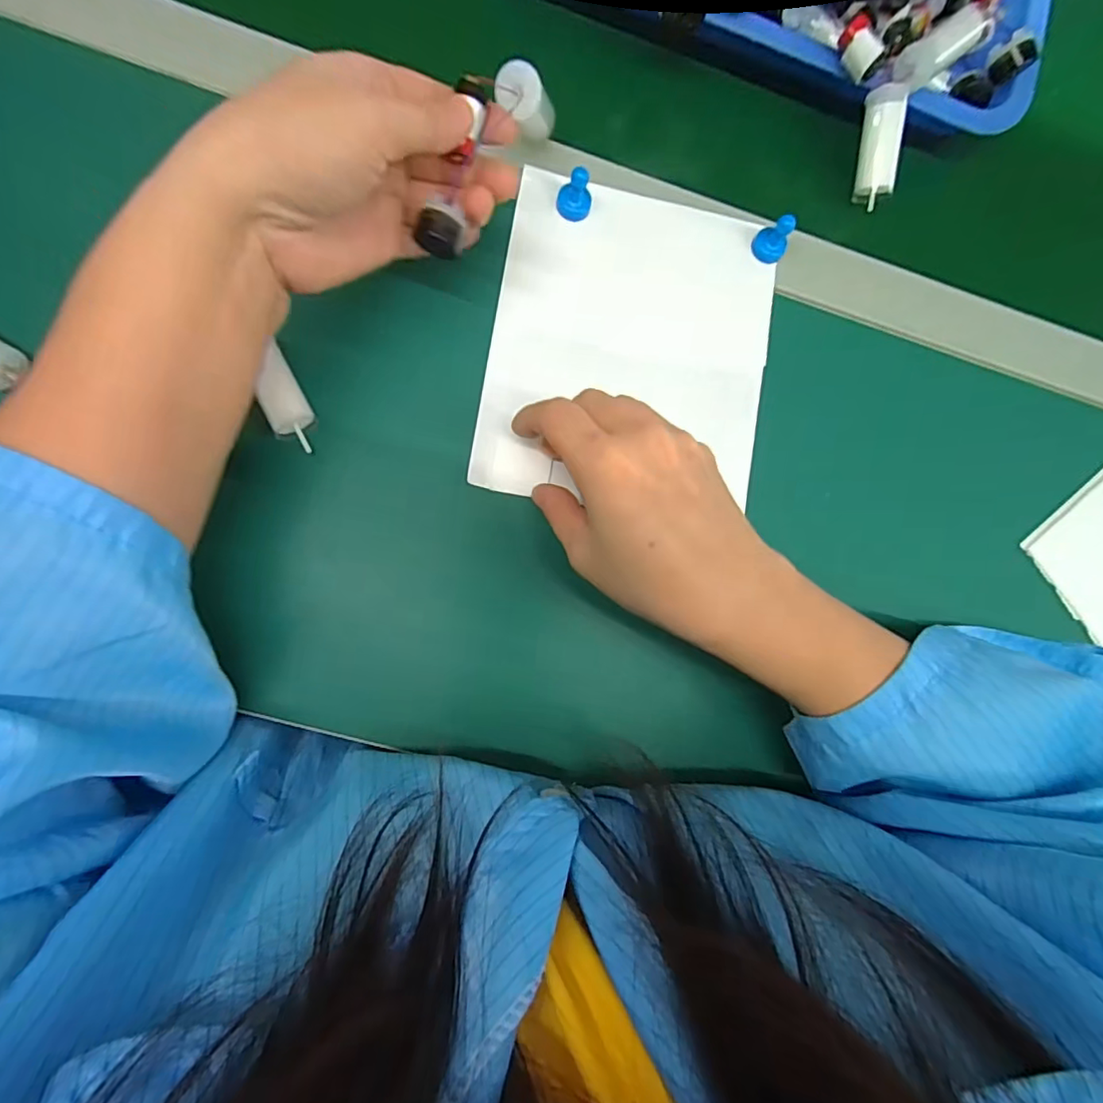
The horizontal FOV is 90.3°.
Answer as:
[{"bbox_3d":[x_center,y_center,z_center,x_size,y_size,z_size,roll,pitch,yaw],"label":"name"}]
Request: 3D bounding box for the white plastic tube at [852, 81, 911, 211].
[{"bbox_3d":[0.186,-0.230,0.310,0.019,0.014,0.059,0,105,-7],"label":"white plastic tube"}]

